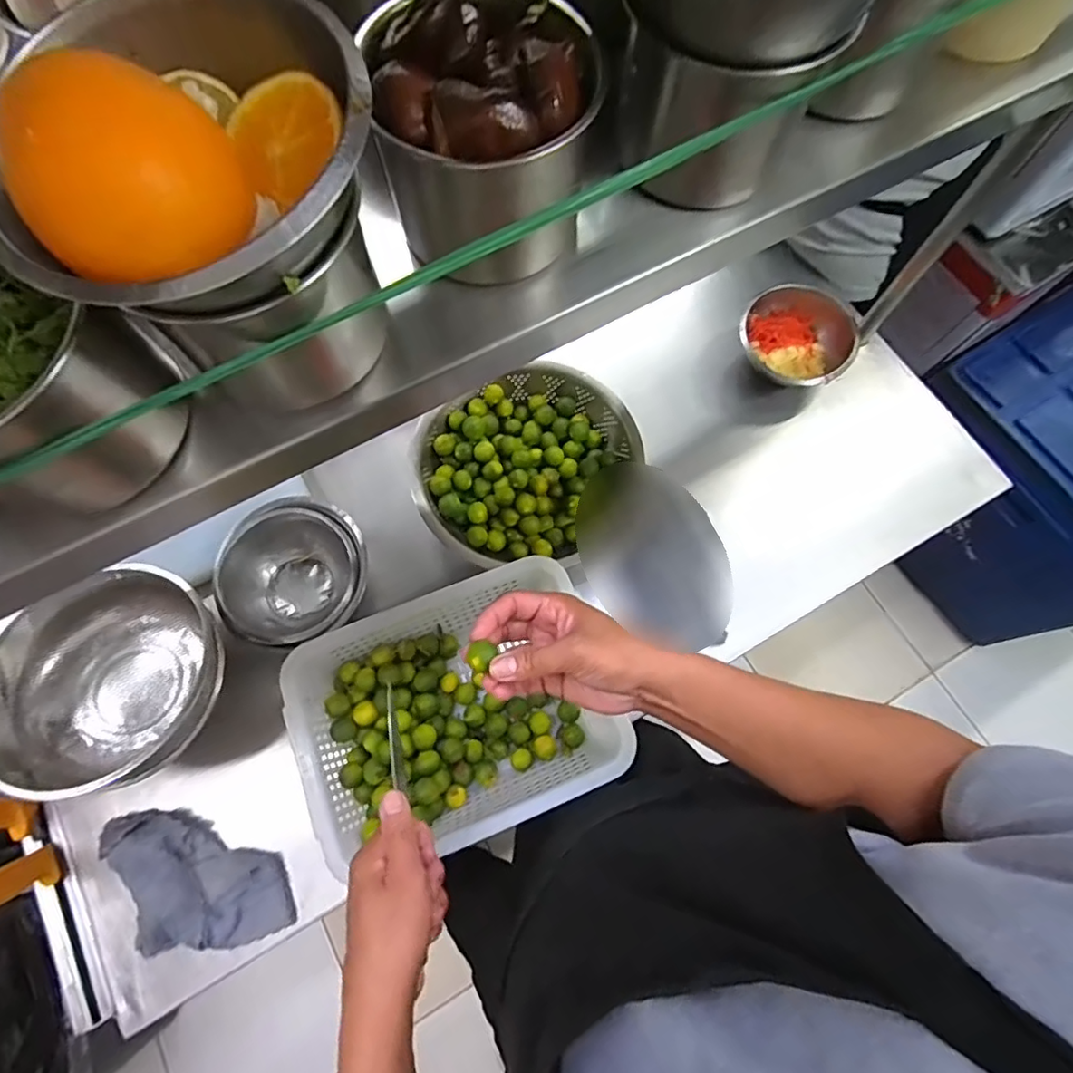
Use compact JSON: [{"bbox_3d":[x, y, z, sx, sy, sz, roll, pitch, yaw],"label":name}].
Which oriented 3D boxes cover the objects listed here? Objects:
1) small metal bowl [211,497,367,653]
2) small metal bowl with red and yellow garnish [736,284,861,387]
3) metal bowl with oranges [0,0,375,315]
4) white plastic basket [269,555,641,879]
[{"bbox_3d":[-0.275,0.044,0.658,0.160,0.080,0.160,0,73,0],"label":"small metal bowl"},{"bbox_3d":[0.349,-0.264,0.770,0.148,0.052,0.137,0,73,0],"label":"small metal bowl with red and yellow garnish"},{"bbox_3d":[-0.127,-0.140,0.220,0.119,0.075,0.139,28,75,8],"label":"metal bowl with oranges"},{"bbox_3d":[-0.085,0.182,0.608,0.305,0.091,0.240,-21,74,-6],"label":"white plastic basket"}]

